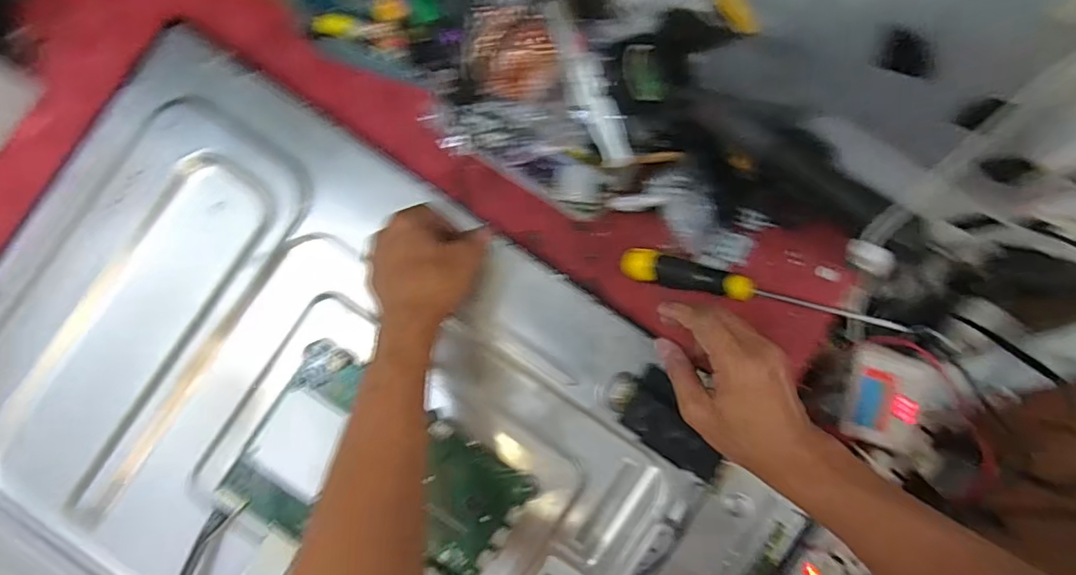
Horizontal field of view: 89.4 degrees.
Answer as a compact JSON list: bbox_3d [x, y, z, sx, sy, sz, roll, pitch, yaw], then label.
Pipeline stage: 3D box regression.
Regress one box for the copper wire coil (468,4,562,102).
[{"bbox_3d":[-0.018,-0.168,0.392,0.065,0.027,0.056,7,87,0],"label":"copper wire coil"}]

